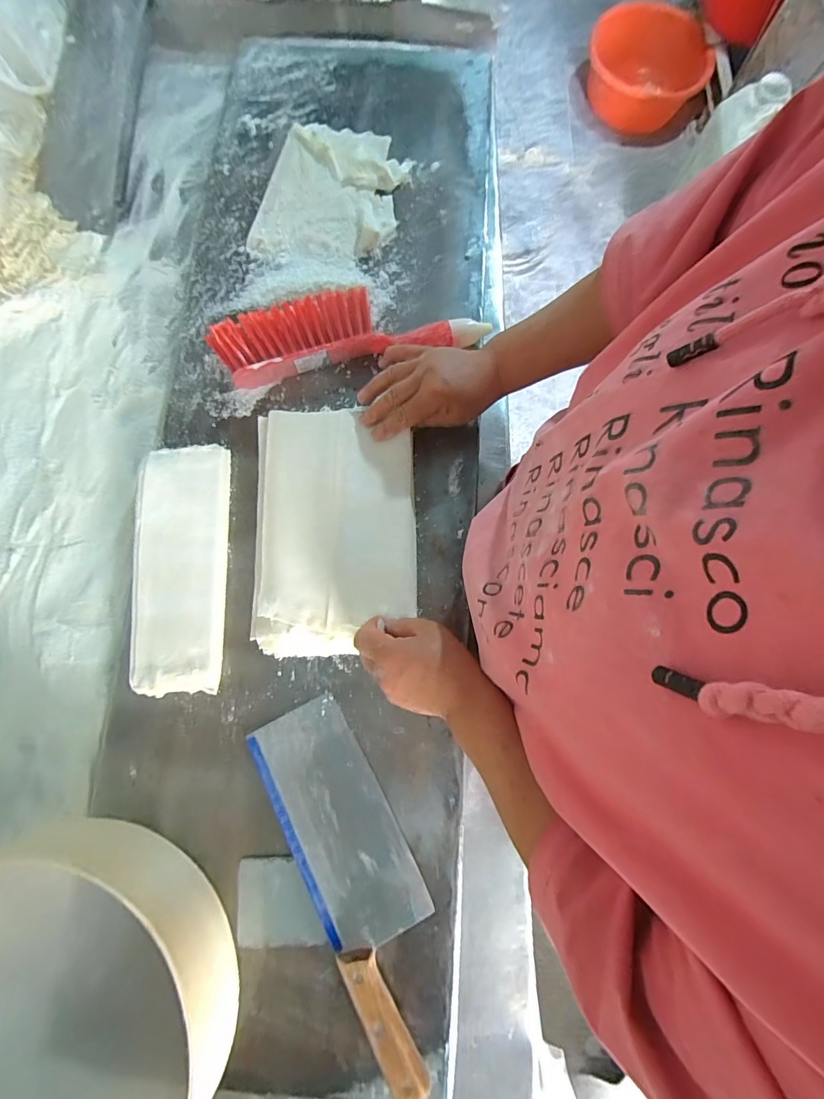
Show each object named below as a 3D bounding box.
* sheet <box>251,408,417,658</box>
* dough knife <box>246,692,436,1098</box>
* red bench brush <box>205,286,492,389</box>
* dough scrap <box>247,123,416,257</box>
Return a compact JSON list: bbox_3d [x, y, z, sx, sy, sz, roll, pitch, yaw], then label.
[{"bbox_3d":[-0.081,-0.025,0.465,0.165,0.015,0.260,-1,80,-1],"label":"sheet"},{"bbox_3d":[-0.050,0.300,0.403,0.094,0.035,0.314,-28,81,-5],"label":"dough knife"},{"bbox_3d":[-0.070,-0.251,0.499,0.296,0.045,0.077,-12,80,-2],"label":"red bench brush"},{"bbox_3d":[-0.102,-0.450,0.553,0.170,0.015,0.197,14,80,2],"label":"dough scrap"}]

